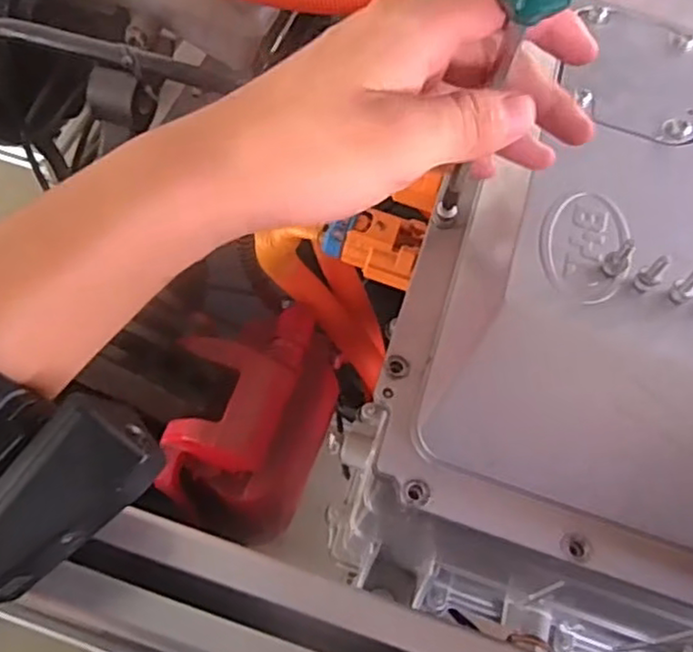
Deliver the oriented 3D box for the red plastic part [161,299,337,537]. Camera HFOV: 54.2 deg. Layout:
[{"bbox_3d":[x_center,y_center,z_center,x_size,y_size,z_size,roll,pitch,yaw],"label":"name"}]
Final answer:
[{"bbox_3d":[-0.055,0.053,0.432,0.092,0.076,0.129,14,59,0],"label":"red plastic part"}]

